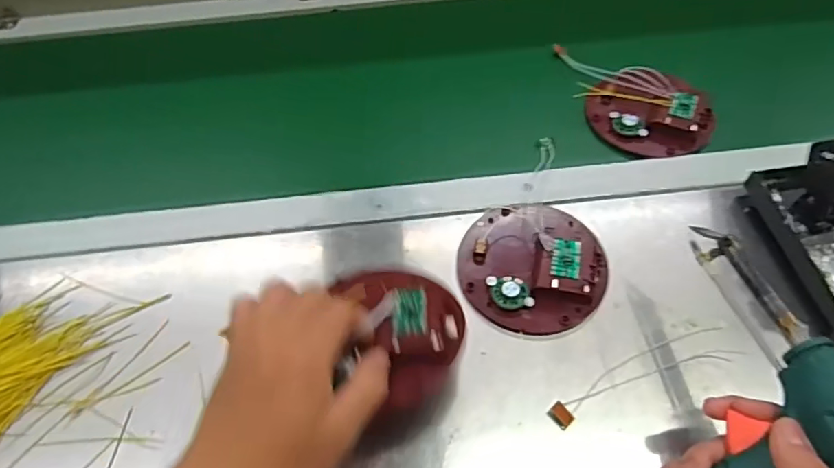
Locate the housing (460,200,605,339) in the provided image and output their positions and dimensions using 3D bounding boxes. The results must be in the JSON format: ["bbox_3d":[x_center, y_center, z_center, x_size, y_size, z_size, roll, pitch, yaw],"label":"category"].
[{"bbox_3d":[0.094,0.022,0.450,0.115,0.026,0.119,-2,55,3],"label":"housing"}]

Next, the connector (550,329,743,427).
[{"bbox_3d":[0.165,0.101,0.402,0.151,0.006,0.031,-18,56,-8],"label":"connector"}]

